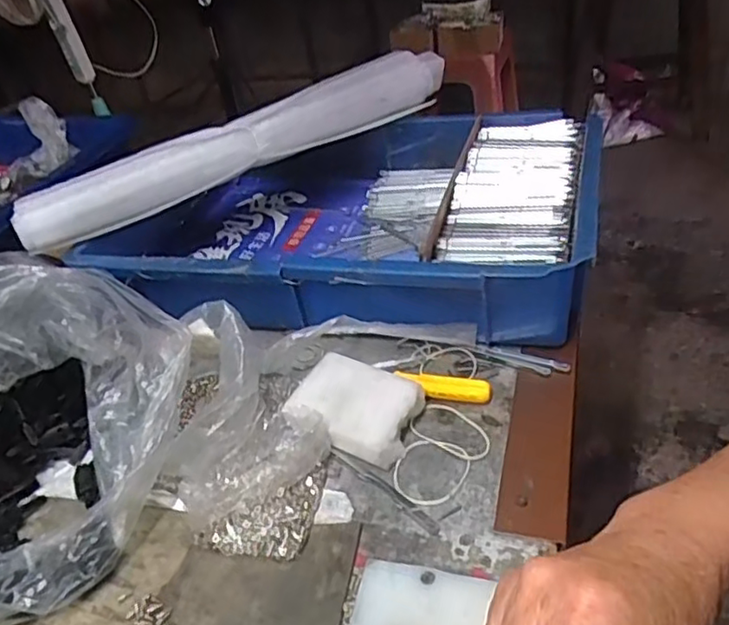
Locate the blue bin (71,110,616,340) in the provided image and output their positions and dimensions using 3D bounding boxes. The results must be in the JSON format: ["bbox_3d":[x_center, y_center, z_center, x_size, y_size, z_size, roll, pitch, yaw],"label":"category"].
[{"bbox_3d":[-0.014,-0.090,0.595,0.416,0.099,0.276,3,38,16],"label":"blue bin"}]

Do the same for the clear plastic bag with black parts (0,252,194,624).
[{"bbox_3d":[-0.248,0.053,0.417,0.247,0.145,0.236,7,40,21],"label":"clear plastic bag with black parts"}]

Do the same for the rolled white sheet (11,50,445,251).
[{"bbox_3d":[-0.110,-0.168,0.613,0.435,0.054,0.060,-26,40,-21],"label":"rolled white sheet"}]

